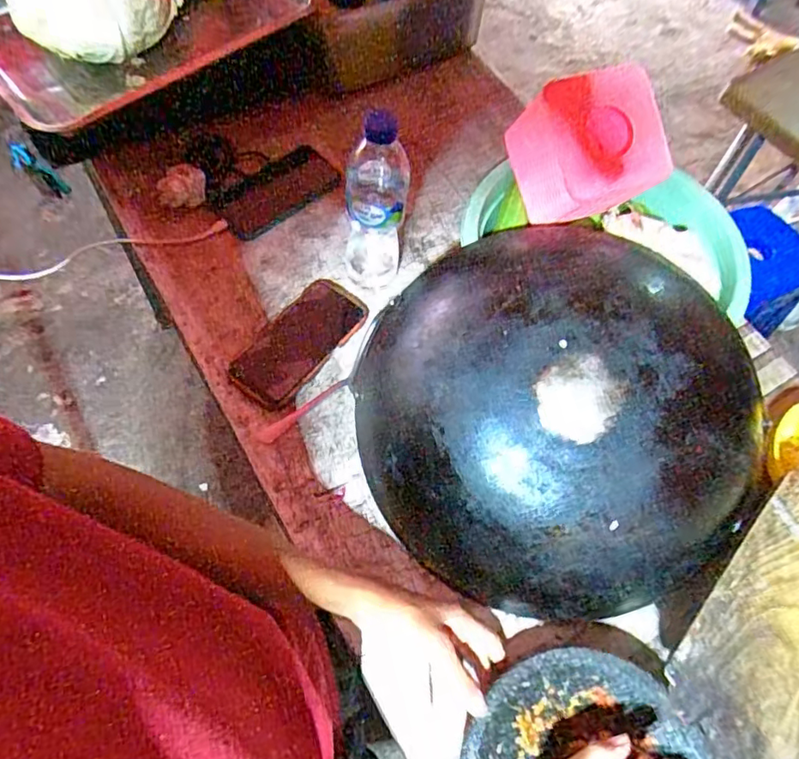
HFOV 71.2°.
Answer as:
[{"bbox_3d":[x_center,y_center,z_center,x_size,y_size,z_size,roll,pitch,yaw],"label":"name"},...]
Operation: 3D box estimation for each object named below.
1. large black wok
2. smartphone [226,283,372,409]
[{"bbox_3d":[0.131,0.035,0.521,0.324,0.184,0.320,1,65,-3],"label":"large black wok"},{"bbox_3d":[-0.114,-0.047,0.643,0.084,0.007,0.171,35,68,12],"label":"smartphone"}]

